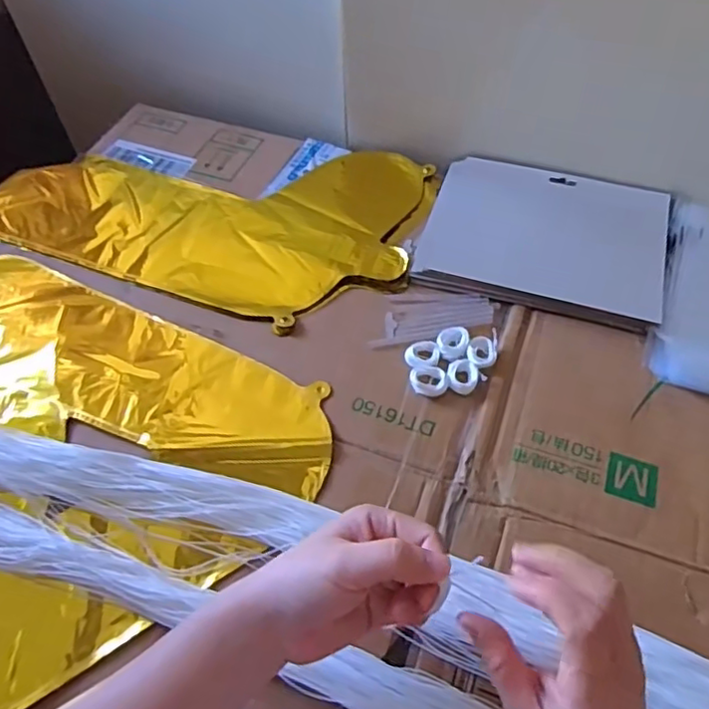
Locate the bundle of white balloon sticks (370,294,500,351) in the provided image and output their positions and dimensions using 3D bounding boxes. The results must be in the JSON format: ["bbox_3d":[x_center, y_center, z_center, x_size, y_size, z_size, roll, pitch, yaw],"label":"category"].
[{"bbox_3d":[0.067,-0.030,0.520,0.102,0.006,0.053,0,54,1],"label":"bundle of white balloon sticks"}]

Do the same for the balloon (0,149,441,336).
[{"bbox_3d":[-0.134,-0.149,0.600,0.391,0.006,0.232,18,56,14],"label":"balloon"}]

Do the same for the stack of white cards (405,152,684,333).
[{"bbox_3d":[0.171,-0.106,0.560,0.205,0.014,0.163,16,56,12],"label":"stack of white cards"}]

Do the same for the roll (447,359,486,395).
[{"bbox_3d":[0.083,0.017,0.477,0.026,0.008,0.024,0,54,1],"label":"roll"}]

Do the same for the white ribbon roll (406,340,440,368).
[{"bbox_3d":[0.053,0.000,0.490,0.026,0.008,0.027,0,54,1],"label":"white ribbon roll"}]

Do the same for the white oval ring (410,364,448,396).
[{"bbox_3d":[0.057,0.020,0.474,0.028,0.010,0.023,2,54,2],"label":"white oval ring"}]

